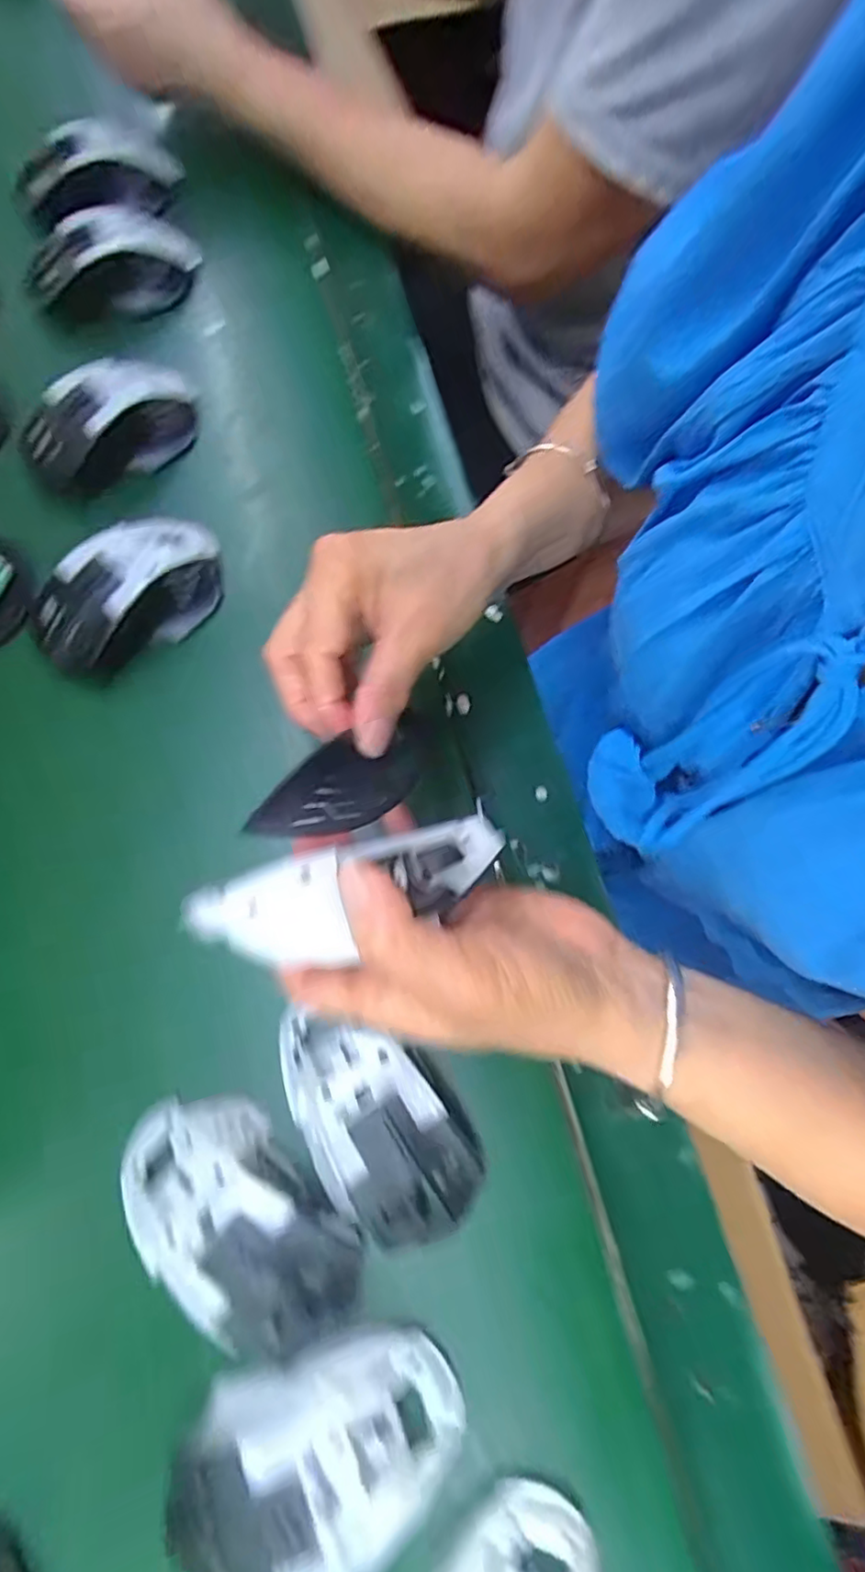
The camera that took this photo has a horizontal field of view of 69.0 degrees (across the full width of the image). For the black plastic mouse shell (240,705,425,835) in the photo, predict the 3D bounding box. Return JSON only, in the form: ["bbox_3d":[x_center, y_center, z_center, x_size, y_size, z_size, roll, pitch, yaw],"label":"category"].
[{"bbox_3d":[-0.032,-0.002,0.254,0.085,0.011,0.032,-28,73,-33],"label":"black plastic mouse shell"}]

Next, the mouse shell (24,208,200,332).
[{"bbox_3d":[-0.235,-0.381,0.459,0.123,0.039,0.072,-26,74,-9],"label":"mouse shell"}]

